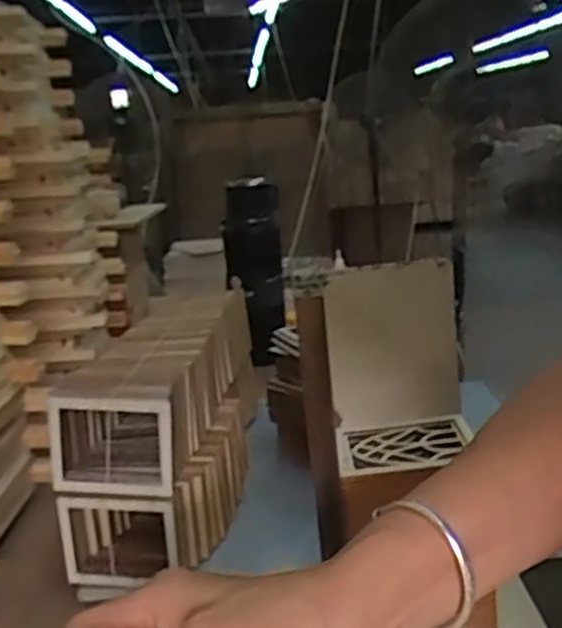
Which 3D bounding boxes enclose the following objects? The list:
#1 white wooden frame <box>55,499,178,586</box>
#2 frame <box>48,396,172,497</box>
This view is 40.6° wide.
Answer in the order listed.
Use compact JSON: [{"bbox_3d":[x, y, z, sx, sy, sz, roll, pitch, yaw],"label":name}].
[{"bbox_3d":[-0.121,0.164,0.564,0.088,0.064,0.014,-3,14,6],"label":"white wooden frame"},{"bbox_3d":[-0.125,0.095,0.551,0.092,0.072,0.014,1,10,7],"label":"frame"}]

